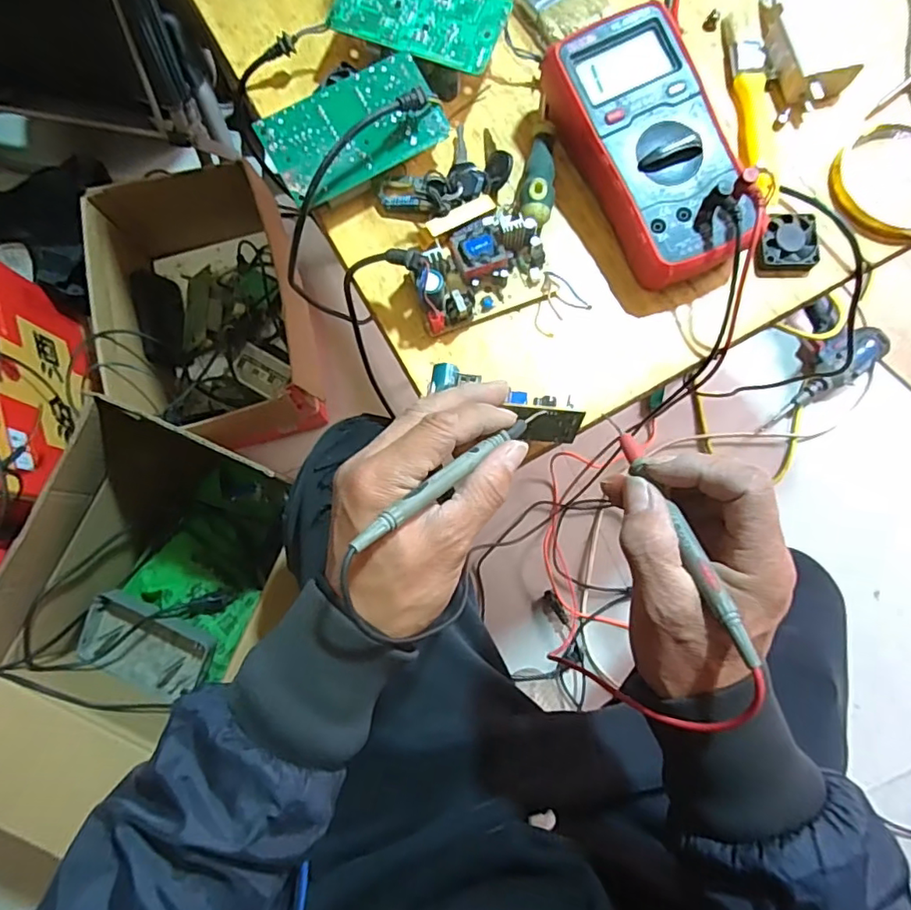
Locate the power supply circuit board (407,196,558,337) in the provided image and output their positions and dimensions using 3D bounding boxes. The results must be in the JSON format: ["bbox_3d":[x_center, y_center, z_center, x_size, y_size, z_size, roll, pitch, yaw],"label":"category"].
[{"bbox_3d":[0.013,-0.139,0.394,0.099,0.039,0.081,-21,80,-3],"label":"power supply circuit board"}]

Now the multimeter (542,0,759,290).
[{"bbox_3d":[0.134,-0.209,0.394,0.098,0.046,0.183,-24,80,-4],"label":"multimeter"}]

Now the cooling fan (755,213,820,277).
[{"bbox_3d":[0.239,-0.152,0.412,0.042,0.015,0.044,0,79,1],"label":"cooling fan"}]

